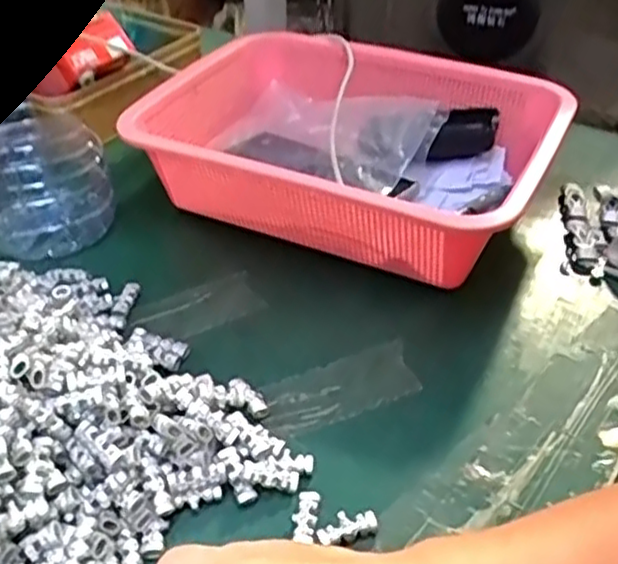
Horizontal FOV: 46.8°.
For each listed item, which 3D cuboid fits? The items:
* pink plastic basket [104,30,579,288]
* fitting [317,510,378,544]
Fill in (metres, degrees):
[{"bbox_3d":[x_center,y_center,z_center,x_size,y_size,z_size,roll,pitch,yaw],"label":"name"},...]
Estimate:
[{"bbox_3d":[0.029,-0.102,0.564,0.280,0.093,0.215,19,43,22],"label":"pink plastic basket"},{"bbox_3d":[0.018,0.120,0.353,0.030,0.006,0.015,-17,42,-19],"label":"fitting"}]

